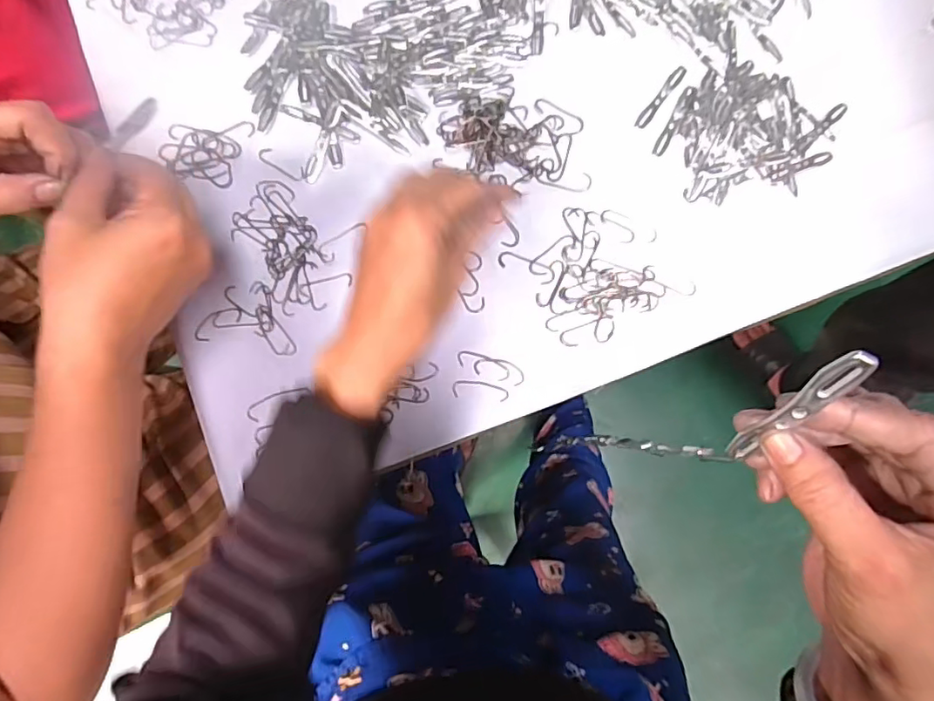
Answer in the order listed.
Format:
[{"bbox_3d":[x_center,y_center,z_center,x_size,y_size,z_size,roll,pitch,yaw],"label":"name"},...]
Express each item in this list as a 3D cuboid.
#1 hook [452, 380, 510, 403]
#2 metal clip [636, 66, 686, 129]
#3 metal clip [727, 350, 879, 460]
[{"bbox_3d":[0.011,0.030,0.415,0.042,0.004,0.014,6,81,1],"label":"hook"},{"bbox_3d":[0.163,-0.213,0.462,0.010,0.004,0.067,37,83,5],"label":"metal clip"},{"bbox_3d":[0.114,0.021,0.193,0.009,0.068,0.004,27,52,4],"label":"metal clip"}]

